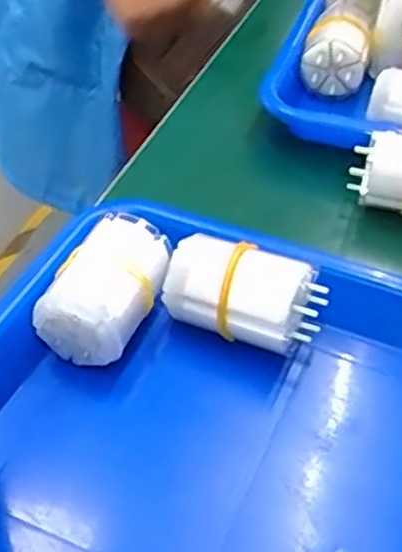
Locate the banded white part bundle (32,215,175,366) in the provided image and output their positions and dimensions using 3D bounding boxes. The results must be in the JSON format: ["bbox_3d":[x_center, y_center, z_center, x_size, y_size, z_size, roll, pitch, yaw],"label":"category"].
[{"bbox_3d":[-0.038,0.005,0.318,0.037,0.033,0.060,21,48,17],"label":"banded white part bundle"}]

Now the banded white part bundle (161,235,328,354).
[{"bbox_3d":[0.018,0.011,0.321,0.064,0.038,0.032,17,47,14],"label":"banded white part bundle"}]

